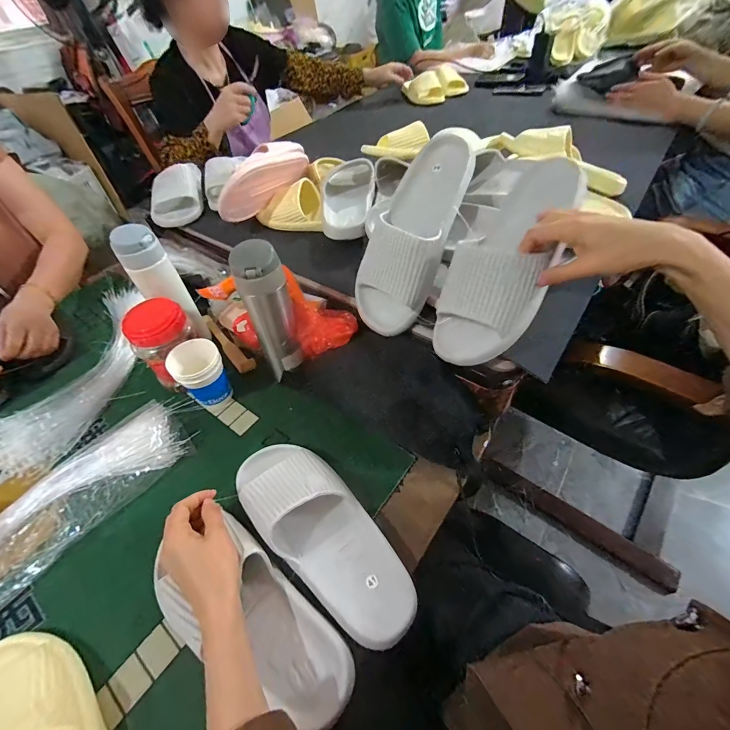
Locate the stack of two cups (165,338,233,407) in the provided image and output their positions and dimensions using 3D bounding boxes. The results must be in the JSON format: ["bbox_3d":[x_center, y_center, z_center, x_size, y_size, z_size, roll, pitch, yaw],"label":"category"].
[{"bbox_3d":[-0.244,0.018,0.535,0.067,0.094,0.067,35,62,30],"label":"stack of two cups"}]

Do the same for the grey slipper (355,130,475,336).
[{"bbox_3d":[0.062,-0.181,0.490,0.096,0.059,0.269,25,98,24],"label":"grey slipper"}]

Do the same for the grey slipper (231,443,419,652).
[{"bbox_3d":[-0.048,0.181,0.390,0.264,0.068,0.109,35,61,30],"label":"grey slipper"}]

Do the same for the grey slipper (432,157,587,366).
[{"bbox_3d":[0.177,-0.130,0.438,0.111,0.073,0.271,27,88,25],"label":"grey slipper"}]

